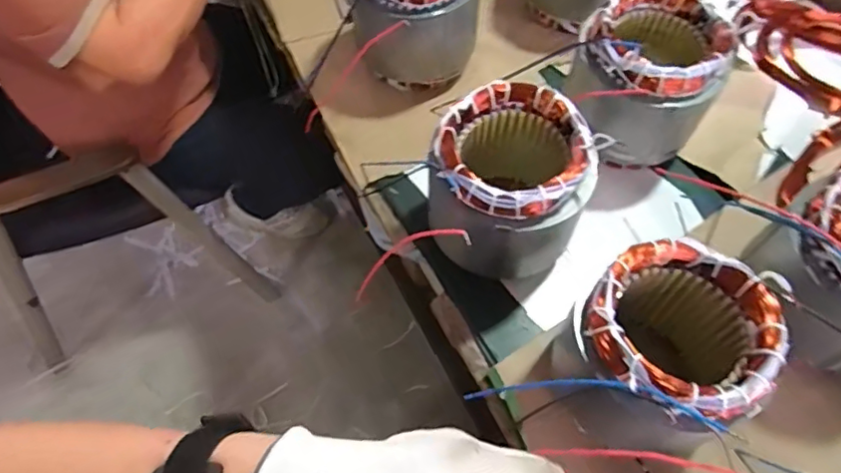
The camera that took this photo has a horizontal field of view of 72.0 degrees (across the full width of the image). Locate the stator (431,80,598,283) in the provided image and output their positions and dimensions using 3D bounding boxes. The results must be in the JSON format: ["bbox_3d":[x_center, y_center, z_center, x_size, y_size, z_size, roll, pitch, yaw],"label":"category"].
[{"bbox_3d":[0.088,-0.046,0.582,0.148,0.162,0.140,-6,61,-2],"label":"stator"}]

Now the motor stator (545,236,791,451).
[{"bbox_3d":[0.199,0.105,0.497,0.132,0.180,0.142,-1,61,1],"label":"motor stator"}]

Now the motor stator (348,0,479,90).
[{"bbox_3d":[-0.002,-0.278,0.721,0.151,0.168,0.146,-17,62,-8],"label":"motor stator"}]

